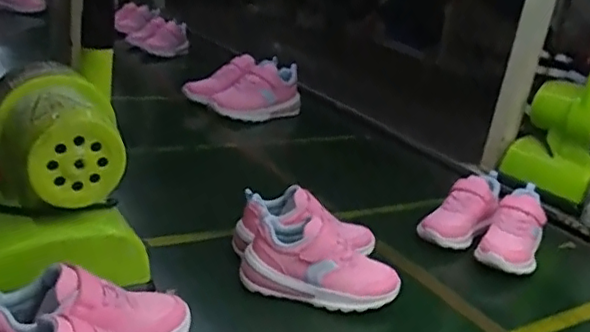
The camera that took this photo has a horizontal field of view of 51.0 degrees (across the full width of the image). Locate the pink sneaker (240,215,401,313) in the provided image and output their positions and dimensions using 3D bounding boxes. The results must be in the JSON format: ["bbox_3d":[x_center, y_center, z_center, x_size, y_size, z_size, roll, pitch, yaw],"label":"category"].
[{"bbox_3d":[0.034,0.122,0.774,0.197,0.087,0.062,8,20,3],"label":"pink sneaker"}]

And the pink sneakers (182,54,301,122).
[{"bbox_3d":[-0.131,-0.172,1.505,0.282,0.159,0.122,-10,26,-39],"label":"pink sneakers"}]

